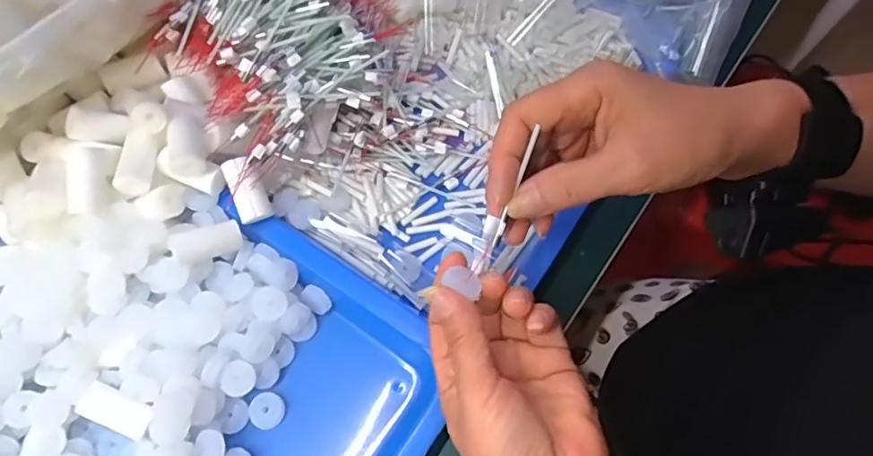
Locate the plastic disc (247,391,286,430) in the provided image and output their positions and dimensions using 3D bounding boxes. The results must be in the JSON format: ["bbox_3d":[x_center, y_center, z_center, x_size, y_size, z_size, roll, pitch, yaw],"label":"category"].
[{"bbox_3d":[-0.105,0.113,0.343,0.021,0.004,0.021,8,69,-20],"label":"plastic disc"}]

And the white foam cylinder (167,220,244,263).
[{"bbox_3d":[-0.142,0.008,0.342,0.042,0.012,0.017,-14,69,-20],"label":"white foam cylinder"}]

